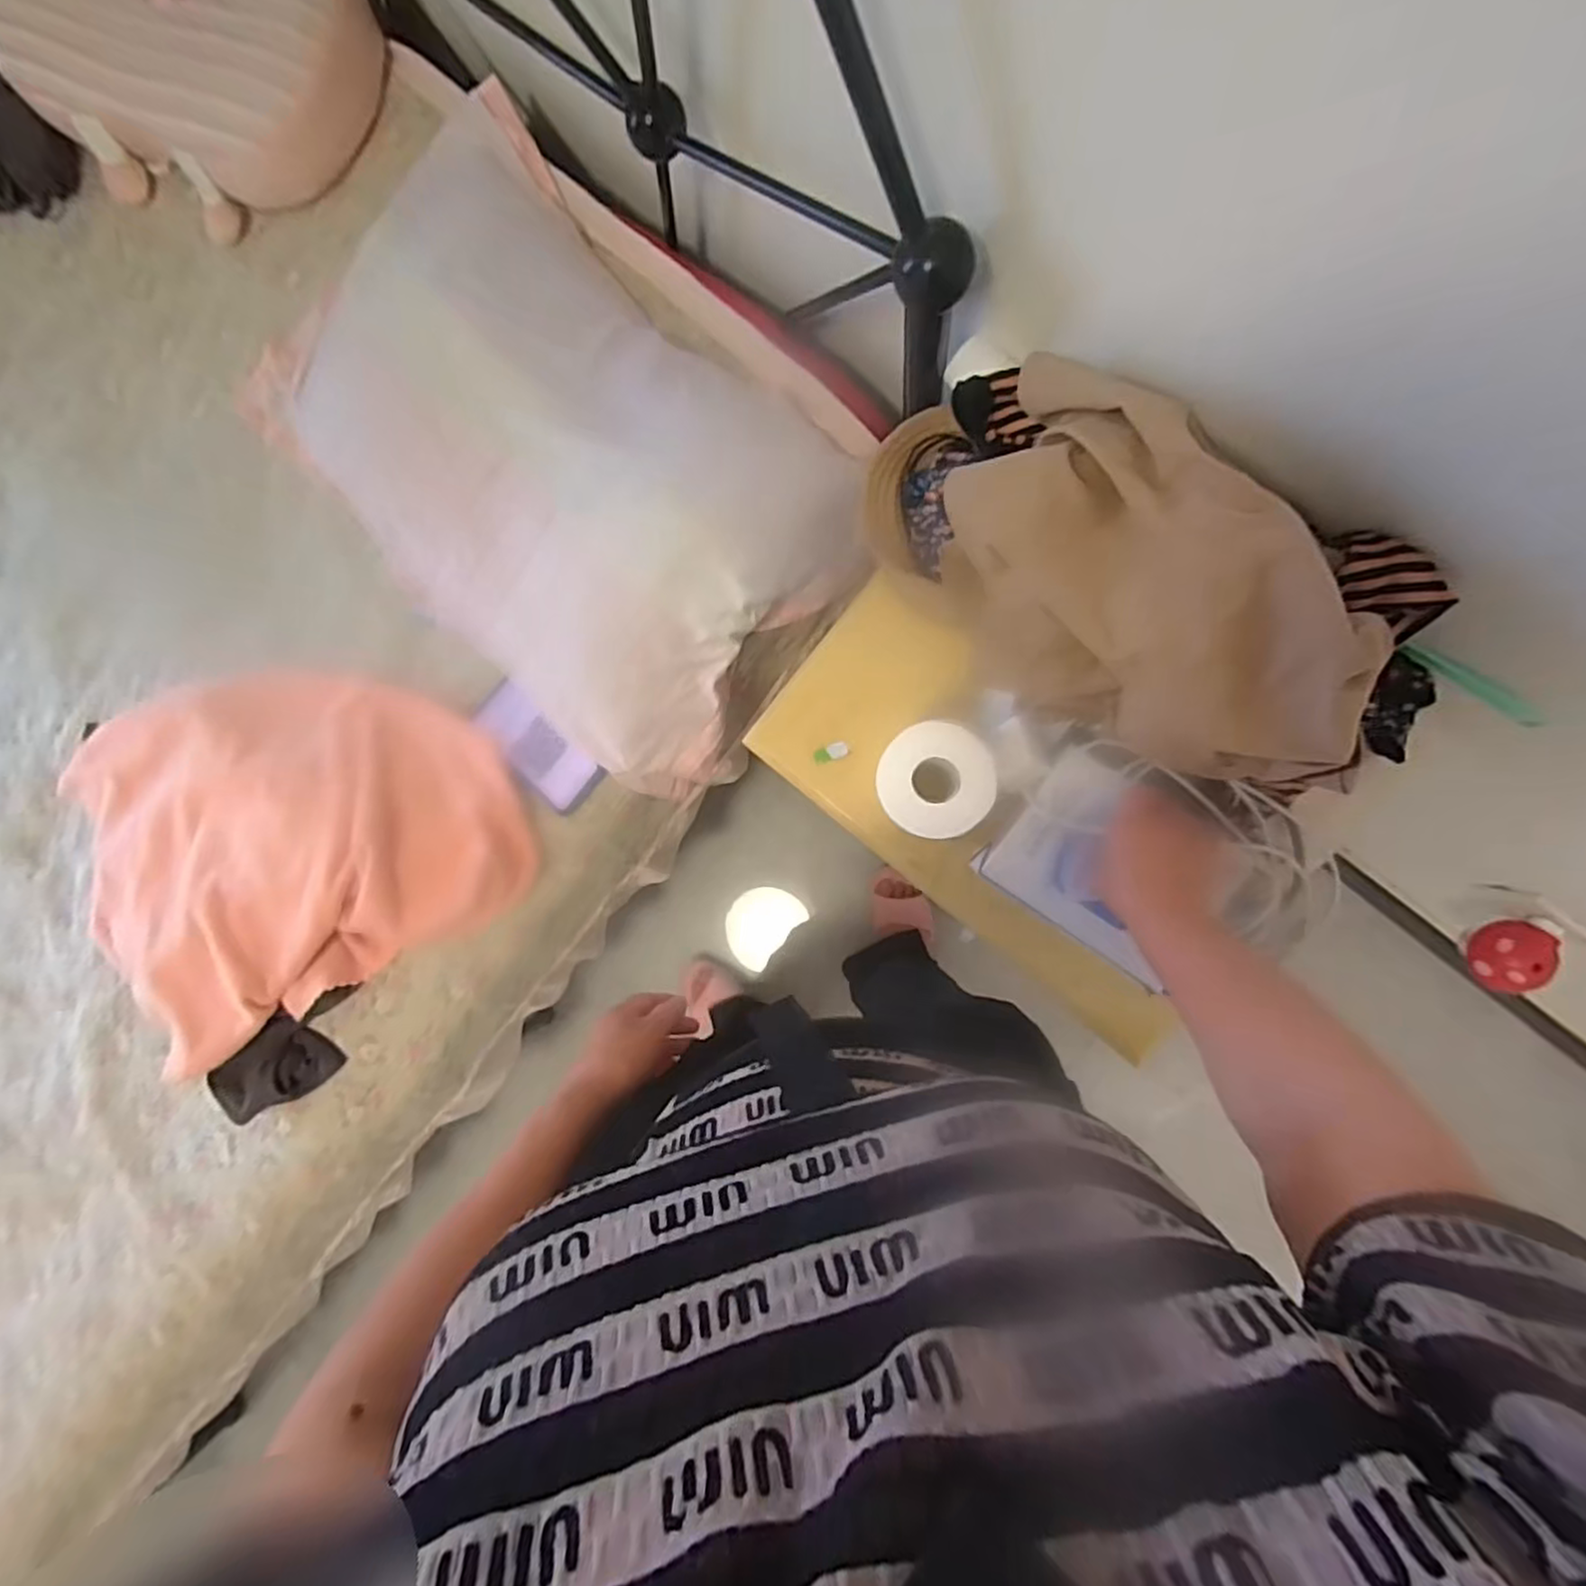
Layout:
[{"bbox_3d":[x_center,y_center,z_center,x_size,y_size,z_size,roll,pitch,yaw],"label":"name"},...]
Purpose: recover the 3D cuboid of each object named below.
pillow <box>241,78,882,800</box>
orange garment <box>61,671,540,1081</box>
[{"bbox_3d":[-0.264,-0.370,0.757,0.672,0.120,0.437,43,95,6],"label":"pillow"},{"bbox_3d":[-0.589,0.028,0.801,0.524,0.073,0.426,-29,86,6],"label":"orange garment"}]

